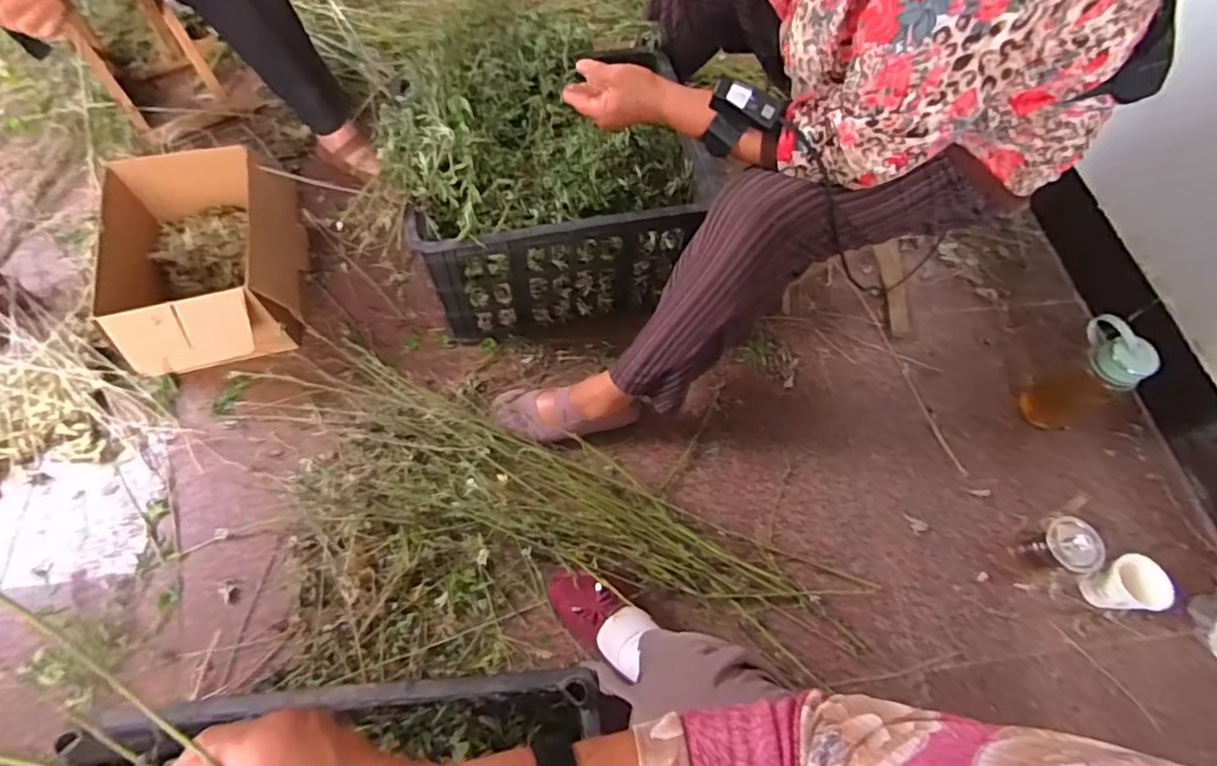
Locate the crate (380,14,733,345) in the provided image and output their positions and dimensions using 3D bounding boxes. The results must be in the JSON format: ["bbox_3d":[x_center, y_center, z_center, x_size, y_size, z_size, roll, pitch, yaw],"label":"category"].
[{"bbox_3d":[-0.103,-0.349,1.001,0.449,0.316,0.400,-13,65,-9],"label":"crate"}]

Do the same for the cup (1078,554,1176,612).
[{"bbox_3d":[0.735,0.290,0.840,0.066,0.086,0.072,1,63,-2],"label":"cup"}]

